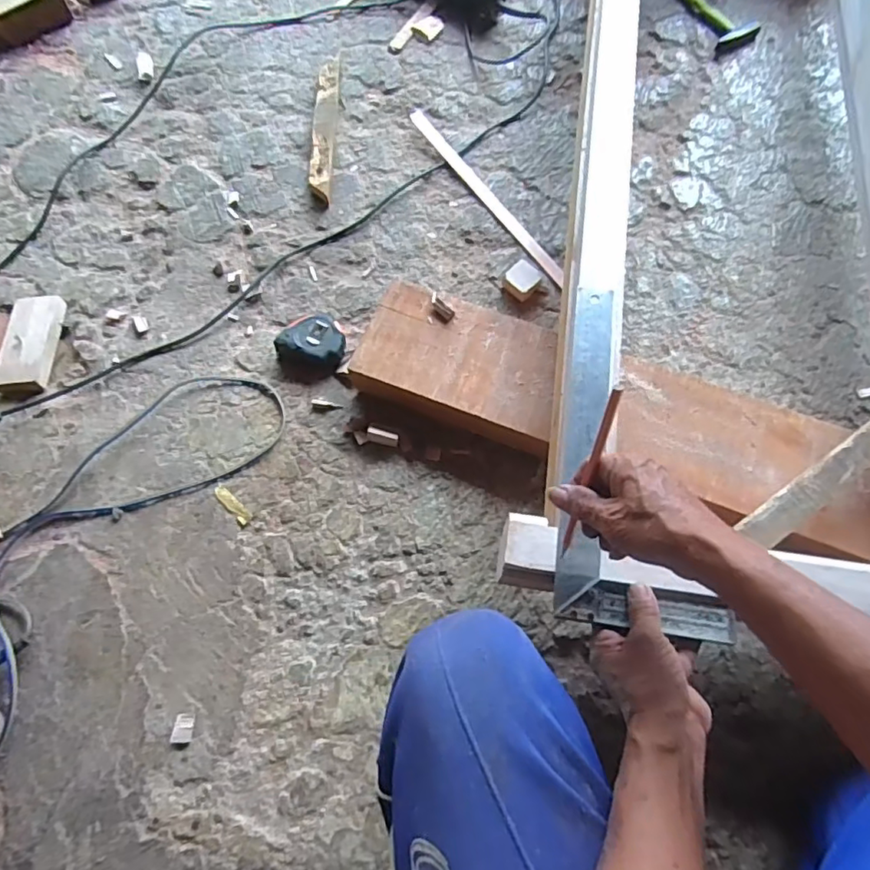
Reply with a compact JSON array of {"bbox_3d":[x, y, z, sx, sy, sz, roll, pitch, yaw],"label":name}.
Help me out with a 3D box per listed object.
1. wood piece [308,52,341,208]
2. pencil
[{"bbox_3d":[-0.180,-0.501,0.934,0.037,0.024,0.295,0,69,0],"label":"wood piece"},{"bbox_3d":[0.125,0.038,0.472,0.010,0.173,0.016,13,30,5],"label":"pencil"}]

